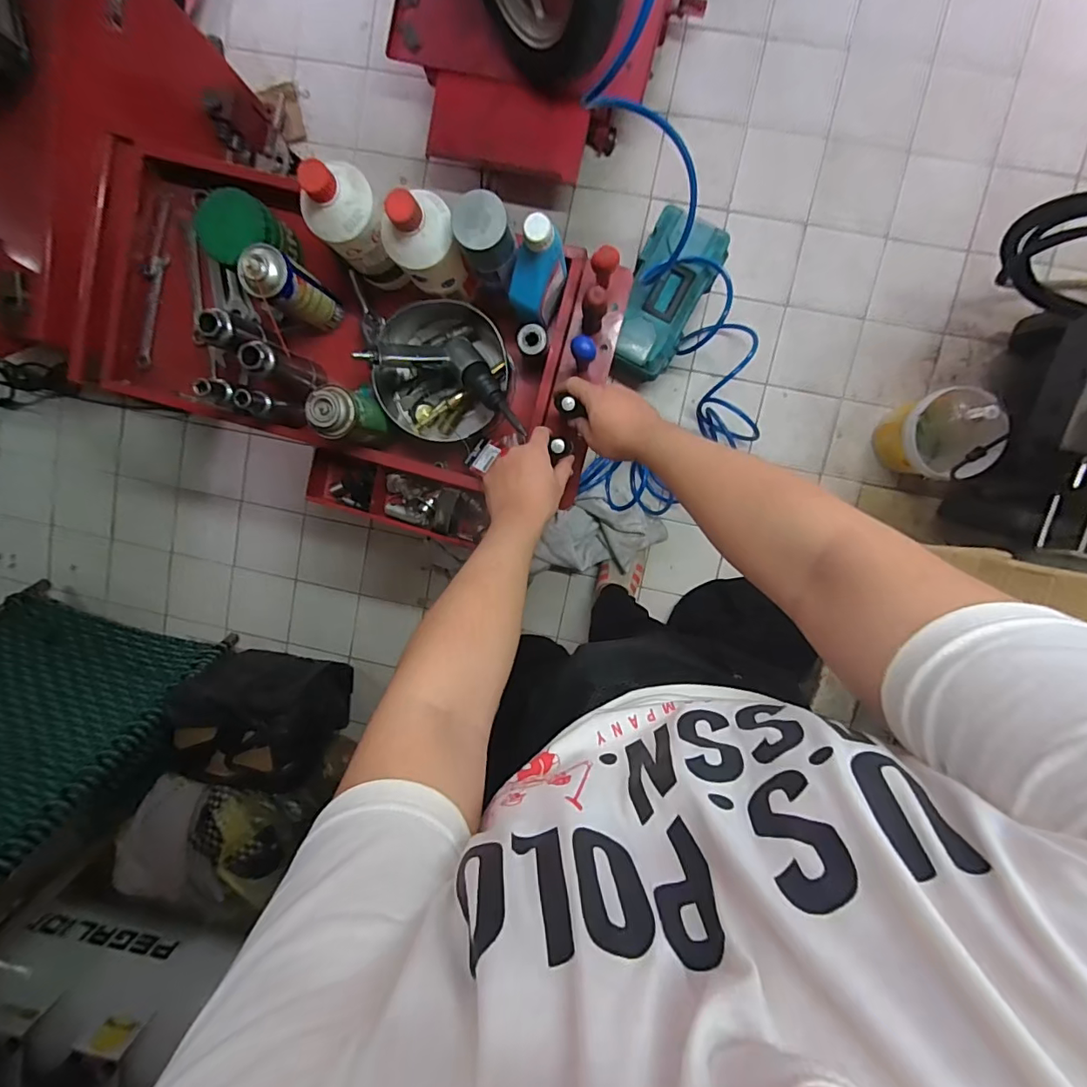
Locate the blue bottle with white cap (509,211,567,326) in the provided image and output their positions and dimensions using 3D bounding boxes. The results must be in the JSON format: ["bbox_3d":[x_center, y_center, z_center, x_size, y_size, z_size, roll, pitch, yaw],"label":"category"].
[{"bbox_3d":[-0.006,-0.338,0.641,0.050,0.165,0.090,32,99,0],"label":"blue bottle with white cap"}]

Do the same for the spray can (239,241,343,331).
[{"bbox_3d":[-0.337,-0.342,0.697,0.057,0.155,0.059,1,98,5],"label":"spray can"}]

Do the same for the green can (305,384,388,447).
[{"bbox_3d":[-0.260,-0.170,0.692,0.060,0.133,0.065,5,98,4],"label":"green can"}]

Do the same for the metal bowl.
[{"bbox_3d":[-0.144,-0.249,0.743,0.190,0.109,0.186,1,98,5],"label":"metal bowl"}]

